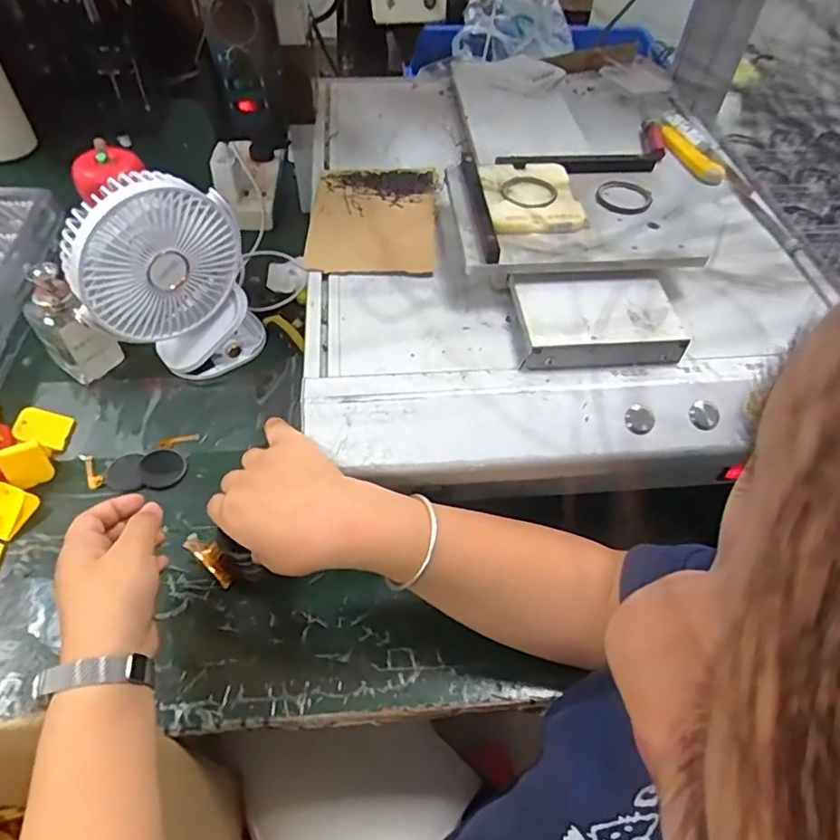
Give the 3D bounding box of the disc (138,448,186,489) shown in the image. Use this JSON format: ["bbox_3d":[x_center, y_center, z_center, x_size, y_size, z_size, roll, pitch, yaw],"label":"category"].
[{"bbox_3d":[-0.241,0.044,0.544,0.038,0.010,0.043,-30,60,-24],"label":"disc"}]

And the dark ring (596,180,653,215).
[{"bbox_3d":[0.181,-0.197,0.517,0.047,0.004,0.056,26,55,16],"label":"dark ring"}]

